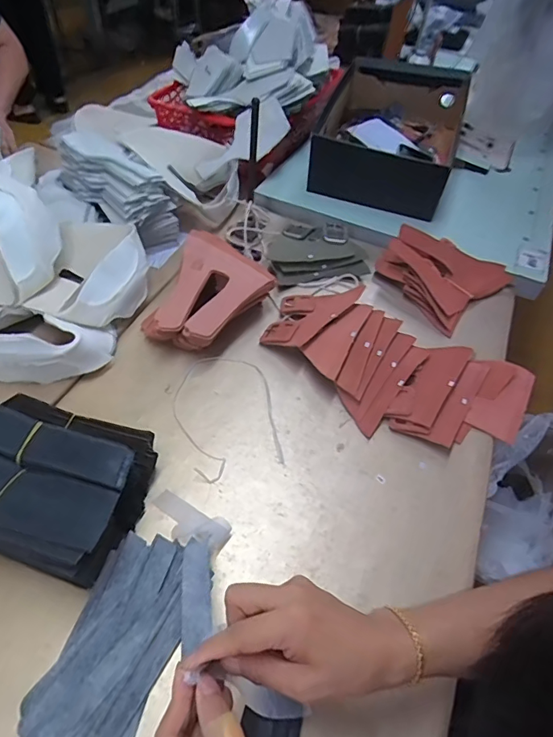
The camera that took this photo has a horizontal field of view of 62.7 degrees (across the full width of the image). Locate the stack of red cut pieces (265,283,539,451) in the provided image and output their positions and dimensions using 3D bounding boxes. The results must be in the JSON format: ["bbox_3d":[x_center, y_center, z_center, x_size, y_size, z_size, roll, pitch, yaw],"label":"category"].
[{"bbox_3d":[0.161,-0.009,0.630,0.362,0.034,0.214,28,54,18],"label":"stack of red cut pieces"}]

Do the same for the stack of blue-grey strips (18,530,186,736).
[{"bbox_3d":[-0.144,0.251,0.406,0.094,0.028,0.194,18,51,10],"label":"stack of blue-grey strips"}]

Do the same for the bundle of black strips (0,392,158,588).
[{"bbox_3d":[-0.243,0.109,0.463,0.206,0.090,0.162,13,51,7],"label":"bundle of black strips"}]

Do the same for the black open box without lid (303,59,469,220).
[{"bbox_3d":[0.221,-0.471,0.909,0.278,0.135,0.372,18,52,11],"label":"black open box without lid"}]

